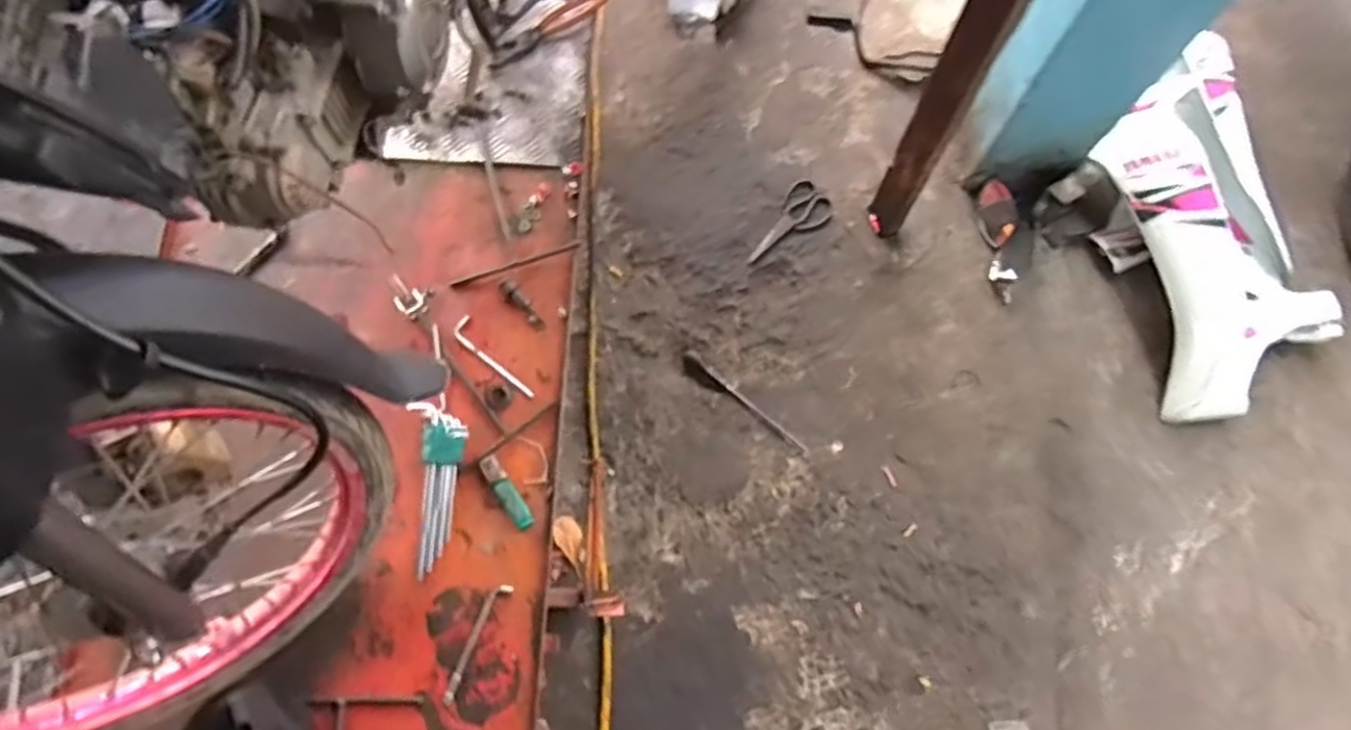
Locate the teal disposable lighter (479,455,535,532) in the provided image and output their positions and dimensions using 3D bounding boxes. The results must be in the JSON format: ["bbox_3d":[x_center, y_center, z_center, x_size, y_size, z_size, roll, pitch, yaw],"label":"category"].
[{"bbox_3d":[-0.224,0.170,0.970,0.029,0.014,0.107,-34,78,-8],"label":"teal disposable lighter"}]

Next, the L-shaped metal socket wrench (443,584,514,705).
[{"bbox_3d":[-0.256,0.352,0.932,0.022,0.009,0.157,27,78,7],"label":"L-shaped metal socket wrench"}]

